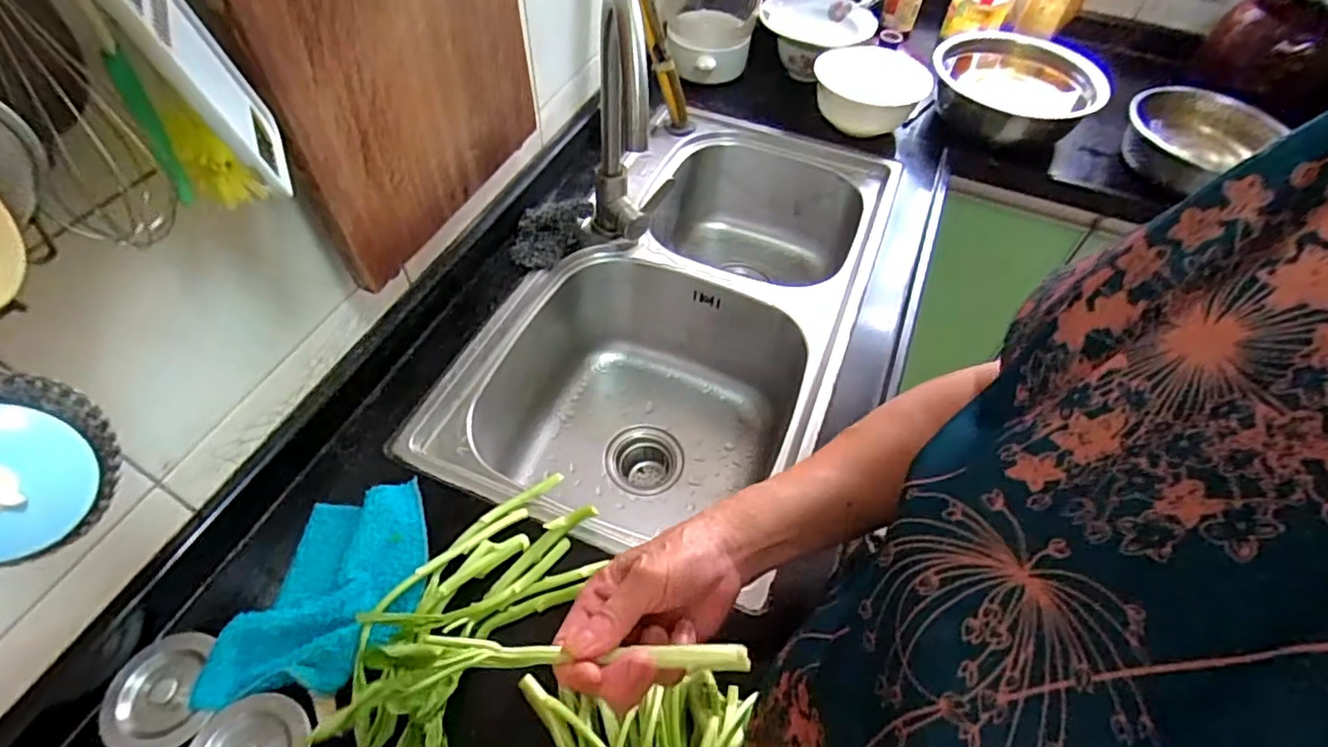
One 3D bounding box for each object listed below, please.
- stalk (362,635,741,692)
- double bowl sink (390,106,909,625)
[{"bbox_3d":[-0.046,0.150,0.326,0.193,0.043,0.024,7,52,-14],"label":"stalk"},{"bbox_3d":[0.033,-0.078,0.920,0.436,0.229,0.794,17,54,9],"label":"double bowl sink"}]

